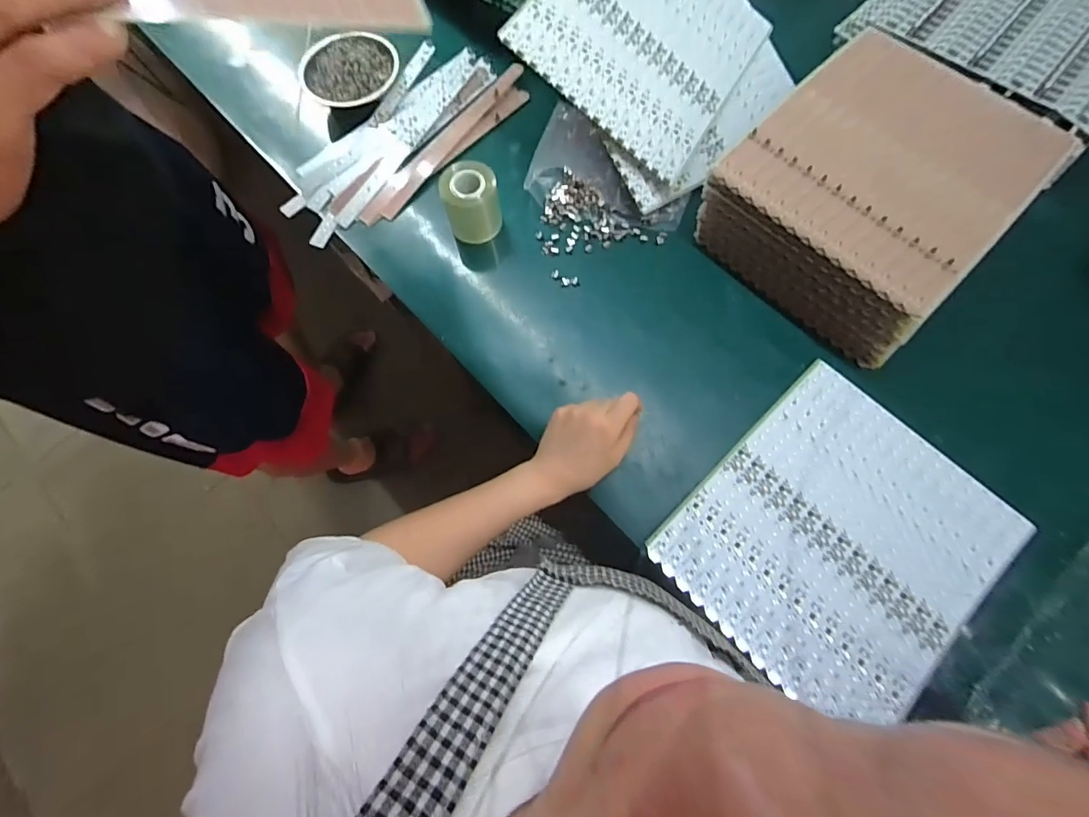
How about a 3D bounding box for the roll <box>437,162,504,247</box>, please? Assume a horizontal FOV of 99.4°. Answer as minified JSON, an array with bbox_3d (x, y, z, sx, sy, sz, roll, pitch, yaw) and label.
[{"bbox_3d":[-0.081,-0.233,0.536,0.063,0.070,0.064,-1,73,2],"label":"roll"}]

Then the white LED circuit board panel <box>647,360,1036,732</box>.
[{"bbox_3d":[0.283,0.126,0.443,0.277,0.015,0.245,-43,76,-10],"label":"white LED circuit board panel"}]

